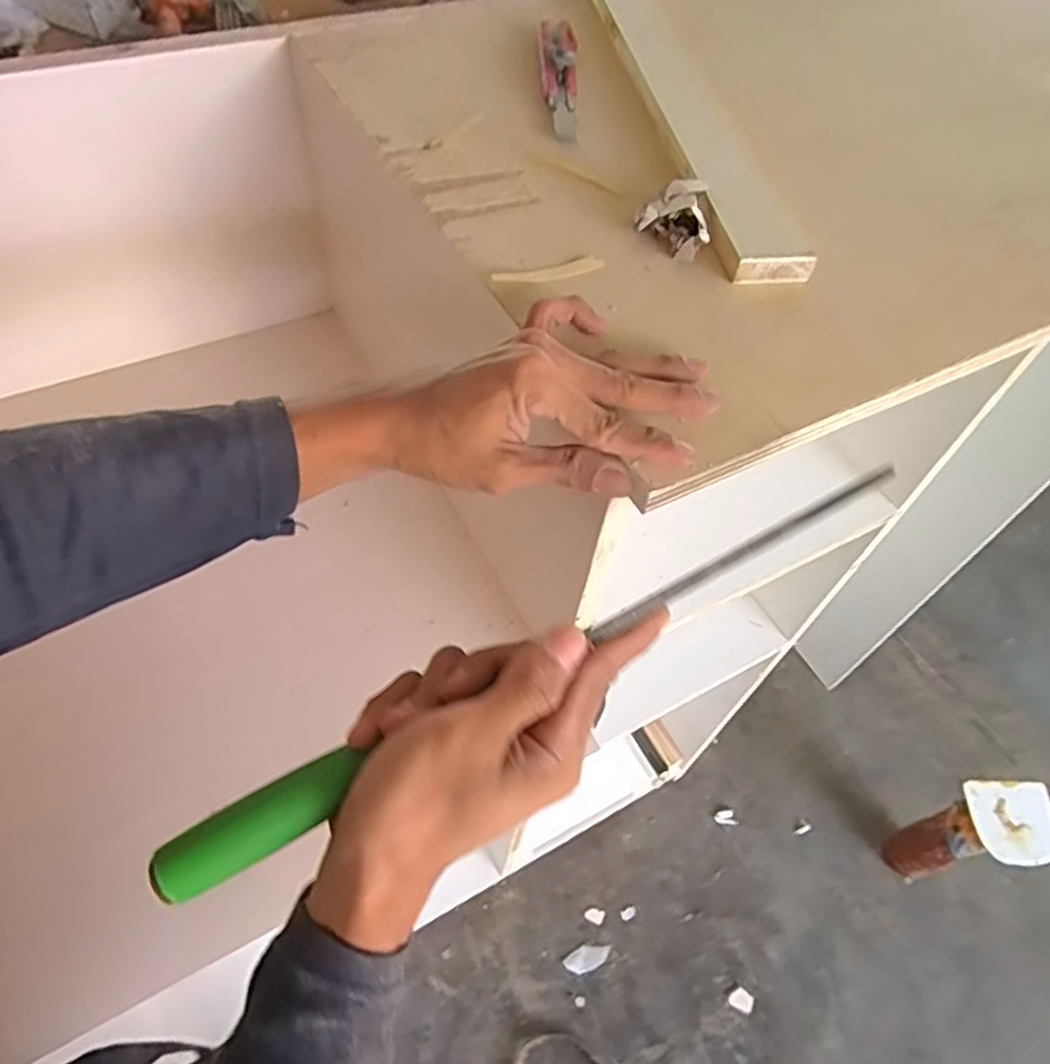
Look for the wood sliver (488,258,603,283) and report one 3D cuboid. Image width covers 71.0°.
[{"bbox_3d":[0.016,-0.157,0.443,0.074,0.007,0.011,-20,62,-17],"label":"wood sliver"}]

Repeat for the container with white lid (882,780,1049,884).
[{"bbox_3d":[0.735,0.523,1.255,0.141,0.319,0.125,-5,56,-9],"label":"container with white lid"}]

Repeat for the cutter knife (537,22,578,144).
[{"bbox_3d":[0.026,-0.349,0.561,0.029,0.010,0.164,2,55,-4],"label":"cutter knife"}]

